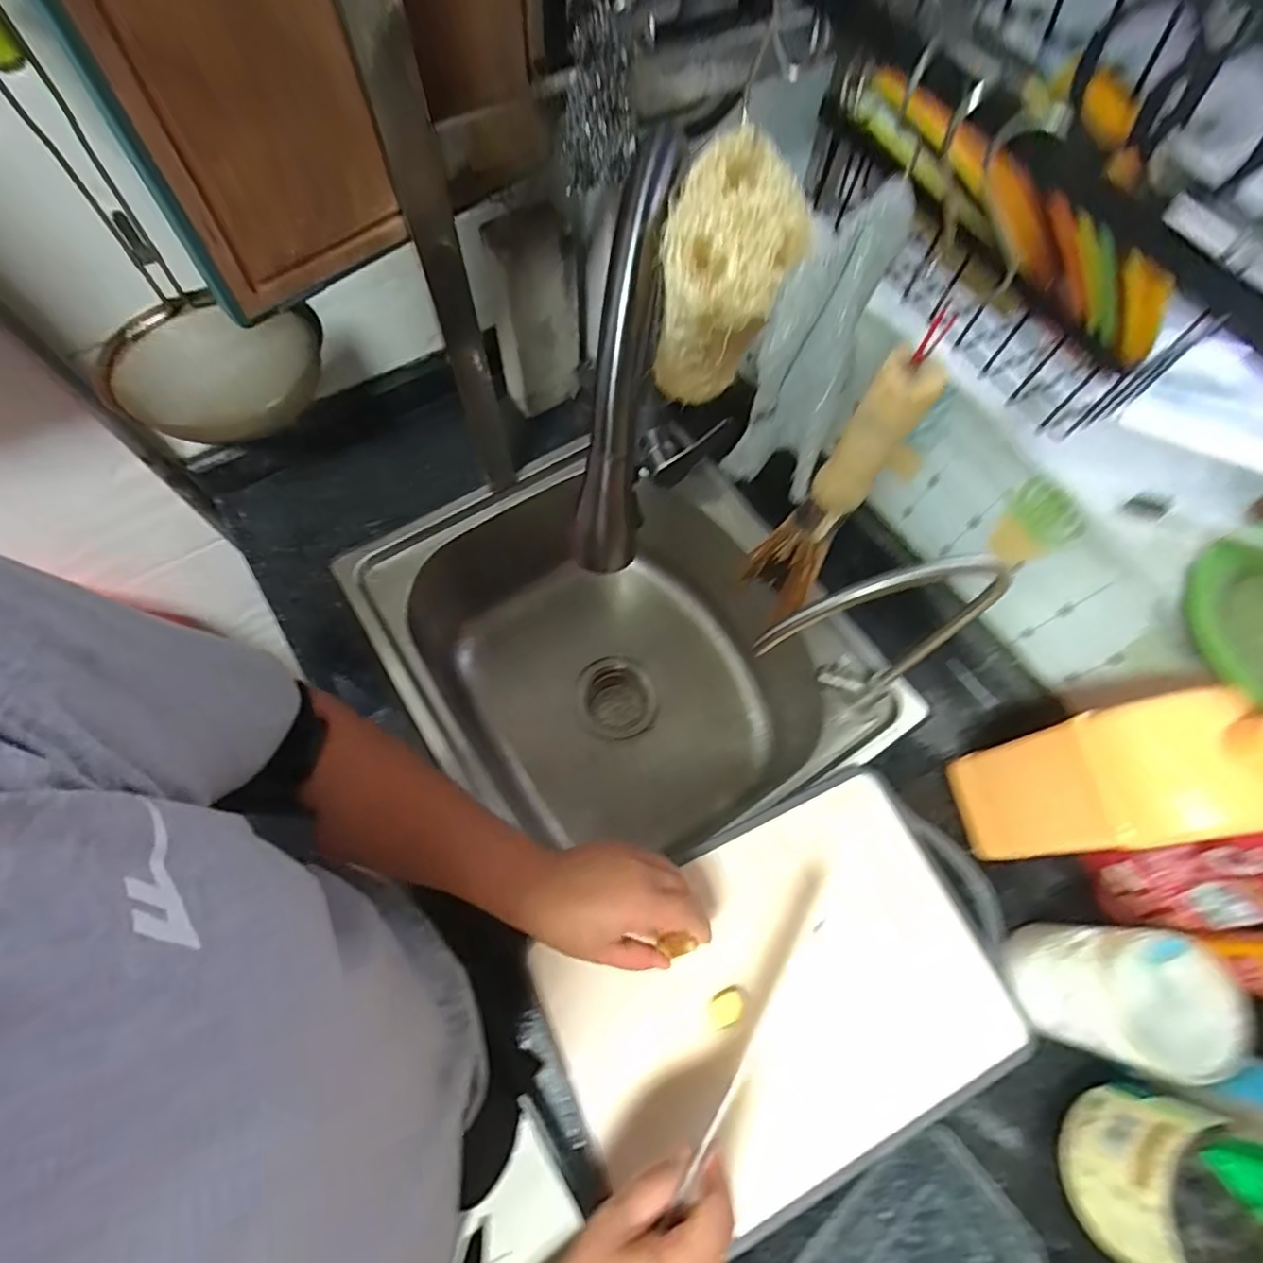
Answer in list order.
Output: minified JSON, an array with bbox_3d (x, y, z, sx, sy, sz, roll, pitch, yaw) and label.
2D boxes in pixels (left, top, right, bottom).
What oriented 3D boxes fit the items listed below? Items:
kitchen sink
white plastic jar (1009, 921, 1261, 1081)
[{"bbox_3d":[-0.012,0.045,0.706,0.417,0.274,0.437,-28,71,-14],"label":"kitchen sink"},{"bbox_3d":[0.345,0.257,0.435,0.087,0.108,0.080,1,67,-2],"label":"white plastic jar"}]

